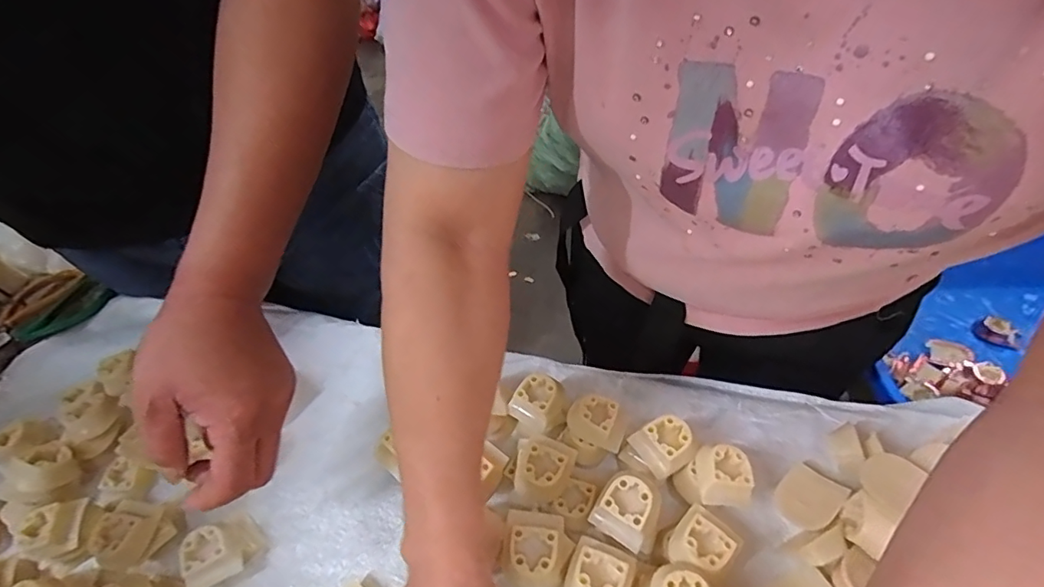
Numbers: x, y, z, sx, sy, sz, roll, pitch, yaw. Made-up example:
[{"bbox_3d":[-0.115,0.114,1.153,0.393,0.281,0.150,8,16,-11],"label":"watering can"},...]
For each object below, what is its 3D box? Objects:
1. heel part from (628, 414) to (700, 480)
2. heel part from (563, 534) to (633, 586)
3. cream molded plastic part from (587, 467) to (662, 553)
[{"bbox_3d":[0.109,0.122,0.398,0.039,0.047,0.037,-28,53,-16],"label":"heel part"},{"bbox_3d":[0.047,0.179,0.321,0.037,0.020,0.047,15,53,18],"label":"heel part"},{"bbox_3d":[0.073,0.147,0.347,0.042,0.026,0.039,26,57,25],"label":"cream molded plastic part"}]

